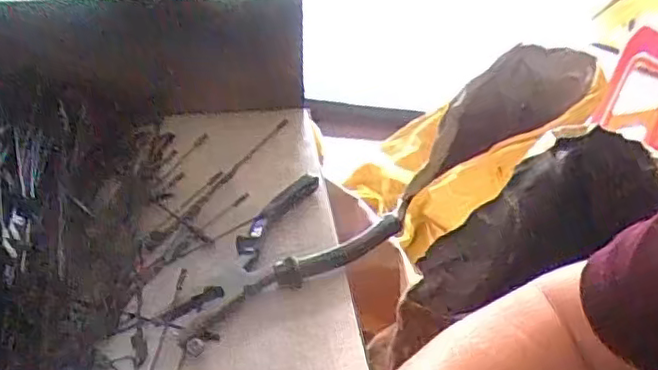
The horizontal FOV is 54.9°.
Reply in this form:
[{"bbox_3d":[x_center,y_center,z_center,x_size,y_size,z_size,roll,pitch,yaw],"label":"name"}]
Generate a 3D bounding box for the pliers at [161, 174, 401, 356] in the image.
[{"bbox_3d":[-0.044,0.042,0.430,0.166,0.017,0.091,-25,43,-35],"label":"pliers"}]

